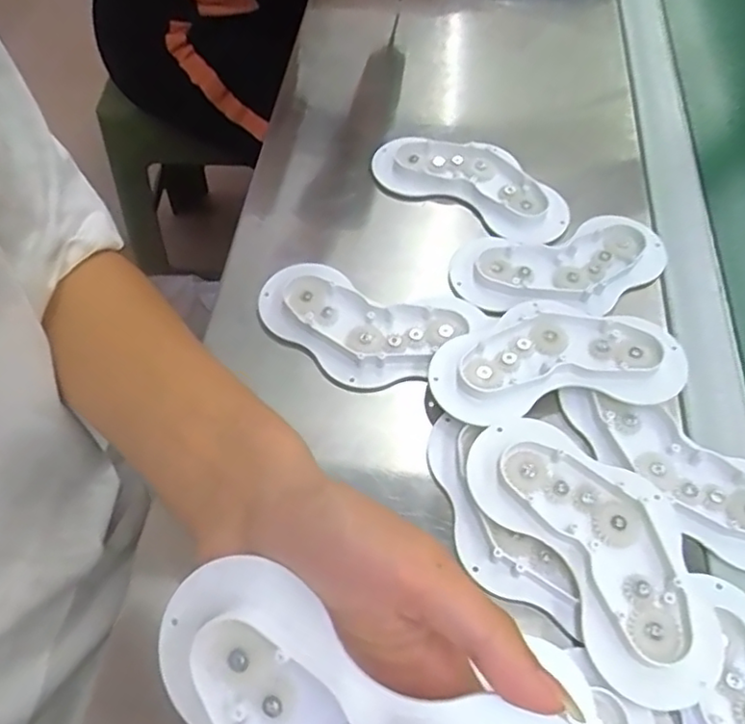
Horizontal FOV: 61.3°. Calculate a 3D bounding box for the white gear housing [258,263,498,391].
[{"bbox_3d":[-0.005,-0.021,0.402,0.142,0.021,0.075,14,60,9],"label":"white gear housing"}]

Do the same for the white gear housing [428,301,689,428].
[{"bbox_3d":[0.108,-0.006,0.373,0.146,0.012,0.075,-9,59,-5],"label":"white gear housing"}]

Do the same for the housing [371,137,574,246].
[{"bbox_3d":[0.074,-0.136,0.471,0.148,0.021,0.072,30,63,18],"label":"housing"}]

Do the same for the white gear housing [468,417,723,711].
[{"bbox_3d":[0.114,0.088,0.318,0.073,0.025,0.148,-28,62,-16],"label":"white gear housing"}]

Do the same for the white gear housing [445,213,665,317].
[{"bbox_3d":[0.130,-0.066,0.429,0.146,0.017,0.070,-7,59,-4],"label":"white gear housing"}]

